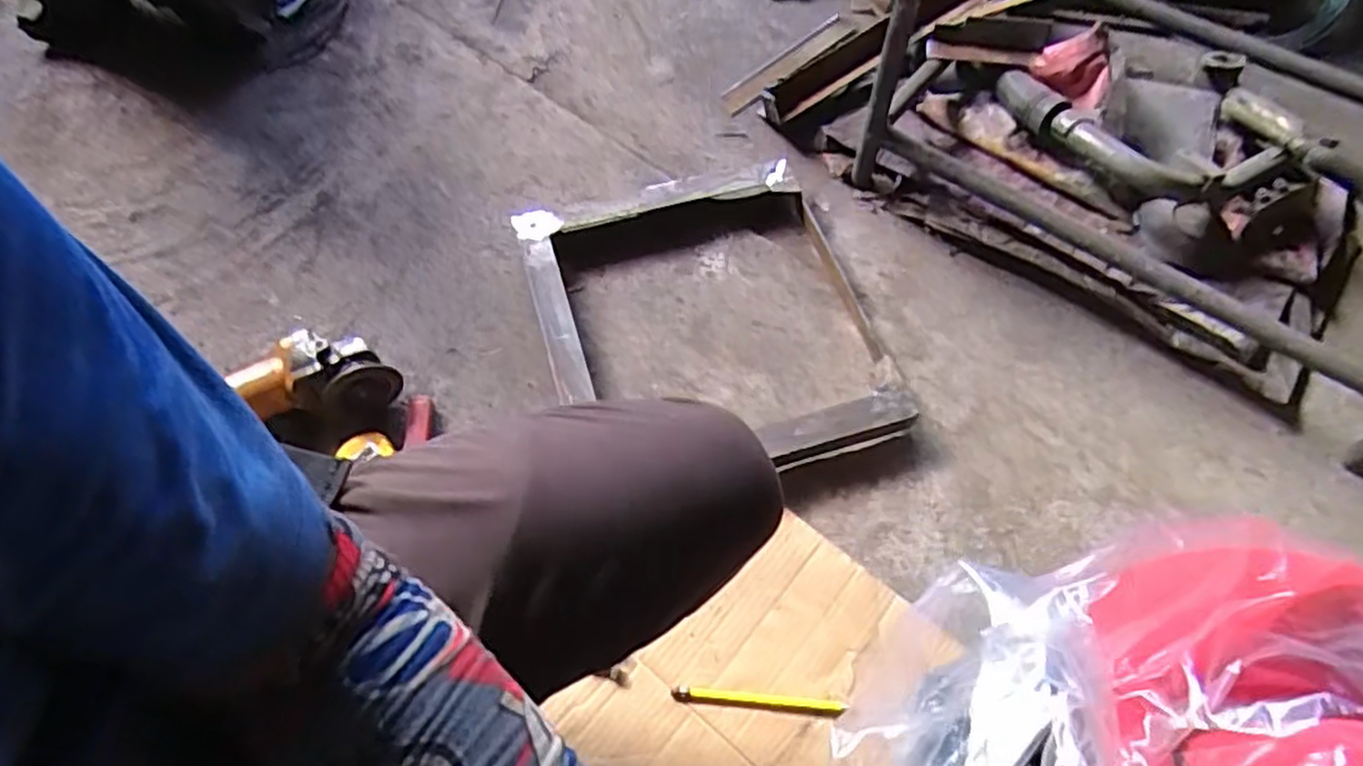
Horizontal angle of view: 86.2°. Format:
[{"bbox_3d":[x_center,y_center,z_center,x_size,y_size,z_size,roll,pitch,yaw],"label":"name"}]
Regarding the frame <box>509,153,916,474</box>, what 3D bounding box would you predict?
[{"bbox_3d":[0.029,-0.081,0.839,0.376,0.047,0.400,-15,63,-8],"label":"frame"}]

